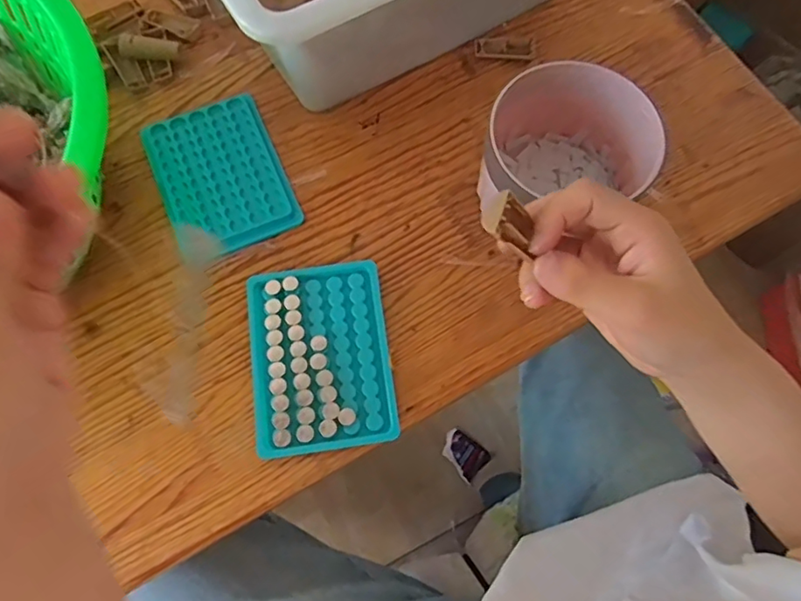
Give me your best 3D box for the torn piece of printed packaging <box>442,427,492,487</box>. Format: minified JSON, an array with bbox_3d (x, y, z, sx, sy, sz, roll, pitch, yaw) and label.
[{"bbox_3d":[0.100,0.244,0.897,0.076,0.006,0.056,42,77,13],"label":"torn piece of printed packaging"}]

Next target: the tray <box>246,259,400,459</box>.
[{"bbox_3d":[-0.056,0.039,0.399,0.096,0.012,0.131,-8,72,-2],"label":"tray"}]

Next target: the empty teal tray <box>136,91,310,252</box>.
[{"bbox_3d":[-0.140,-0.099,0.446,0.093,0.013,0.128,-24,73,-8],"label":"empty teal tray"}]

